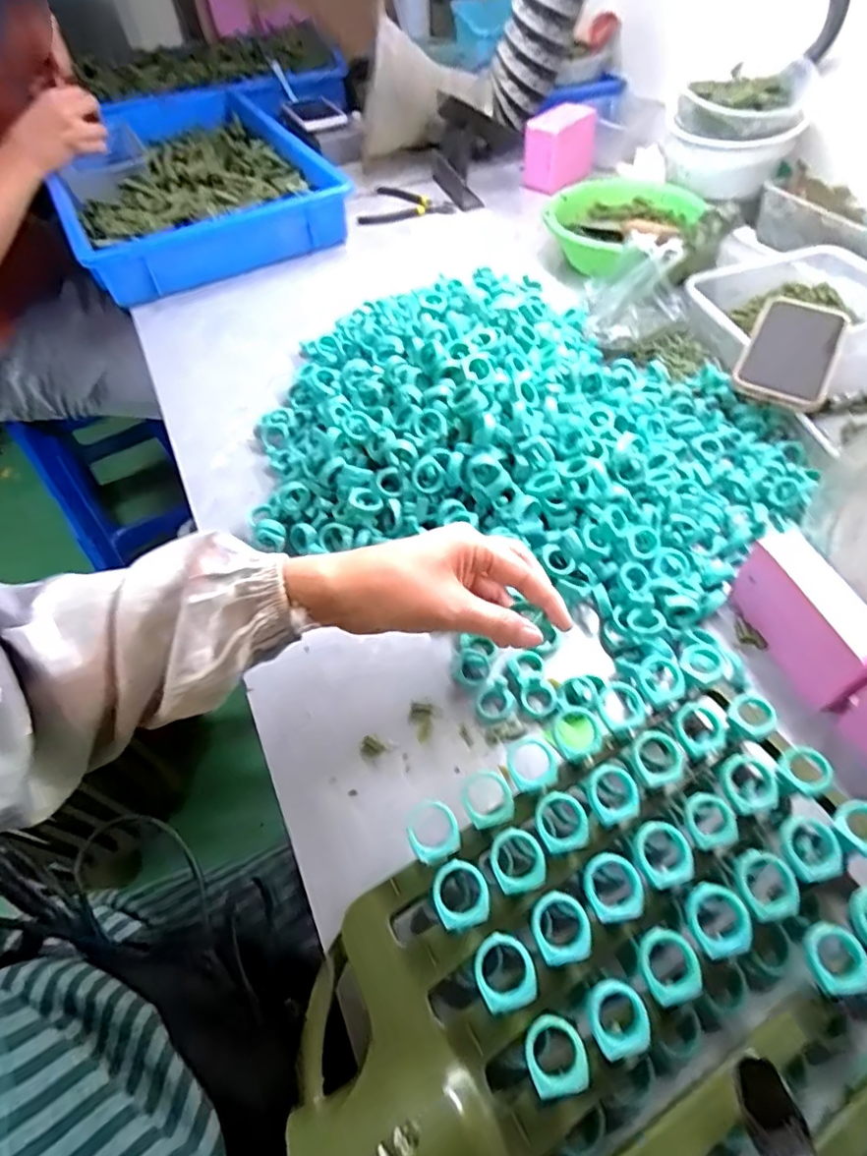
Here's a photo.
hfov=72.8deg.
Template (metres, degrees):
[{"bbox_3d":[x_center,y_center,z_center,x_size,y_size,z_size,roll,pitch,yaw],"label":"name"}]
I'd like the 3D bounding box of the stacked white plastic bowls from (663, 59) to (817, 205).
[{"bbox_3d":[0.394,-0.587,0.777,0.158,0.103,0.158,17,57,16],"label":"stacked white plastic bowls"}]

